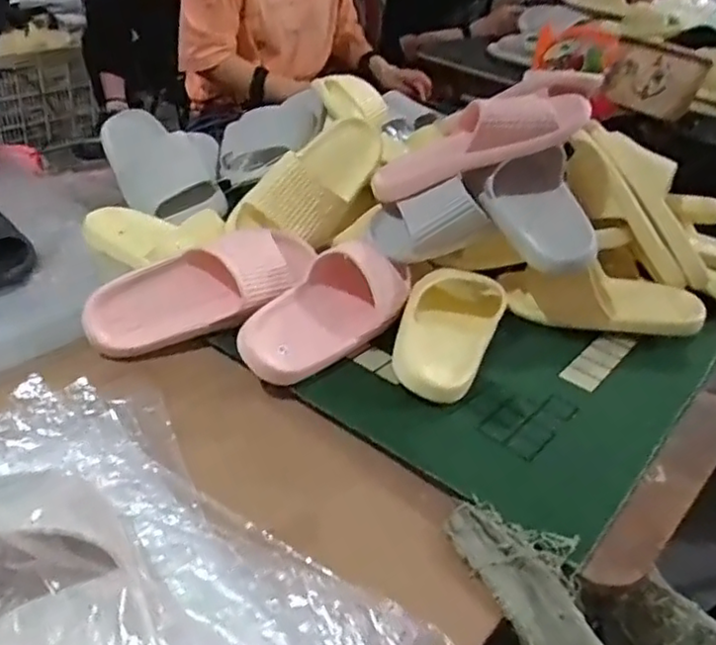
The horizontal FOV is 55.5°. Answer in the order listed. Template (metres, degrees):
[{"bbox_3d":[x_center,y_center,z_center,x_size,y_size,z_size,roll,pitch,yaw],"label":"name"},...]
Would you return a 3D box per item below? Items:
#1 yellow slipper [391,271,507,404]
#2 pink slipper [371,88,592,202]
[{"bbox_3d":[0.098,0.003,0.759,0.105,0.060,0.204,17,36,14],"label":"yellow slipper"},{"bbox_3d":[0.140,-0.229,0.822,0.260,0.078,0.109,-19,30,18],"label":"pink slipper"}]

